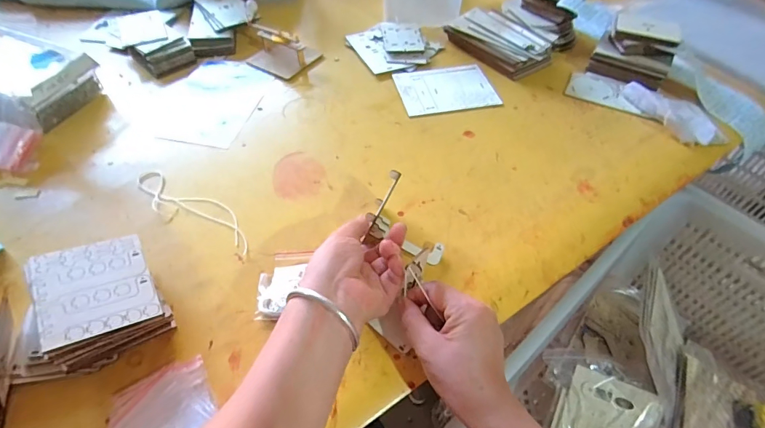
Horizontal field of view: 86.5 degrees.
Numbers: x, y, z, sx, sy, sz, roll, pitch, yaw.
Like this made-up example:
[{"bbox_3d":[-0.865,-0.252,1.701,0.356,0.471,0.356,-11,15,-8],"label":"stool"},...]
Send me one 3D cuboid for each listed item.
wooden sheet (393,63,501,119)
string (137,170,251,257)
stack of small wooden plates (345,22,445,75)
[{"bbox_3d":[0.103,-0.209,0.676,0.156,0.006,0.118,-12,53,-10],"label":"wooden sheet"},{"bbox_3d":[-0.240,-0.006,0.507,0.202,0.004,0.053,25,55,17],"label":"string"},{"bbox_3d":[0.023,-0.310,0.742,0.151,0.016,0.145,-25,57,-20],"label":"stack of small wooden plates"}]

